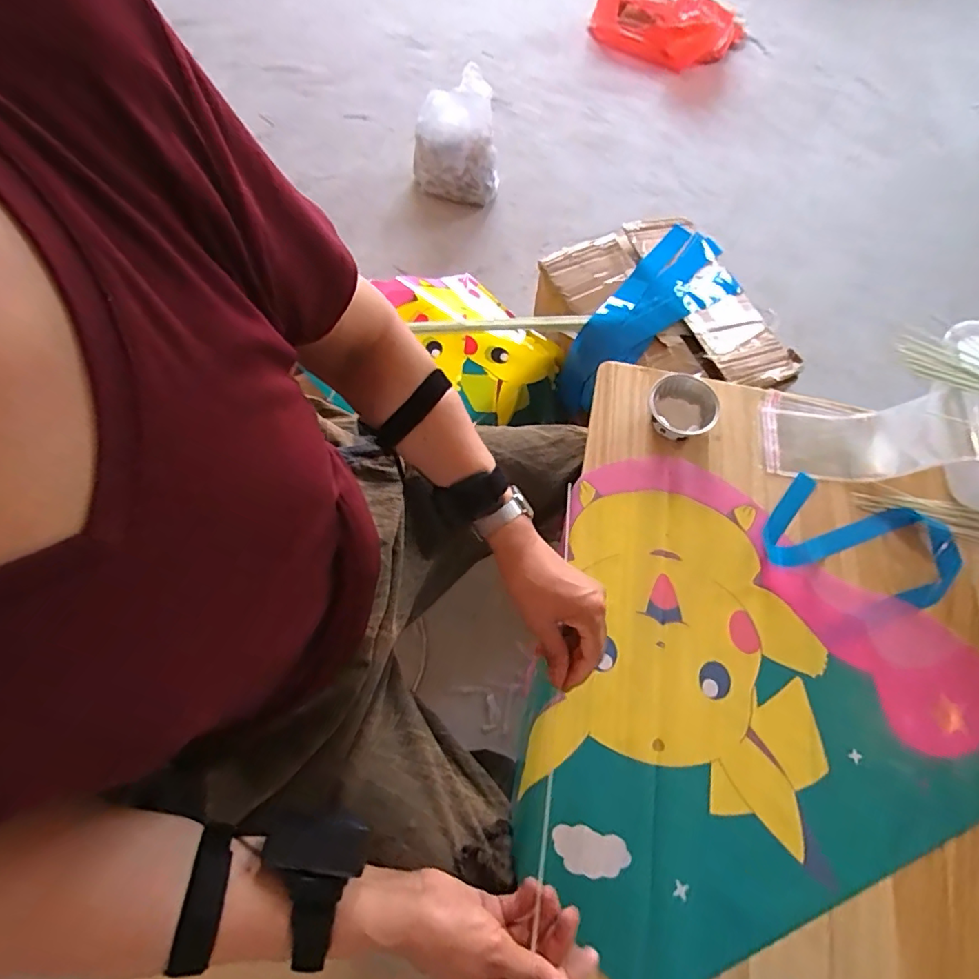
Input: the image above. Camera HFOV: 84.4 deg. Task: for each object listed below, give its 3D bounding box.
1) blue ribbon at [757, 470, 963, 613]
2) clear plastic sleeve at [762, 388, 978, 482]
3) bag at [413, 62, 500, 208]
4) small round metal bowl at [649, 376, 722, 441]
[{"bbox_3d":[0.423,0.060,0.615,0.206,0.013,0.125,23,66,8],"label":"blue ribbon"},{"bbox_3d":[0.476,-0.071,0.645,0.267,0.071,0.120,-4,67,20],"label":"clear plastic sleeve"},{"bbox_3d":[-0.094,-0.938,1.472,0.228,0.262,0.200,-4,67,-2],"label":"bag"},{"bbox_3d":[0.234,-0.099,0.662,0.080,0.033,0.076,1,68,-2],"label":"small round metal bowl"}]

